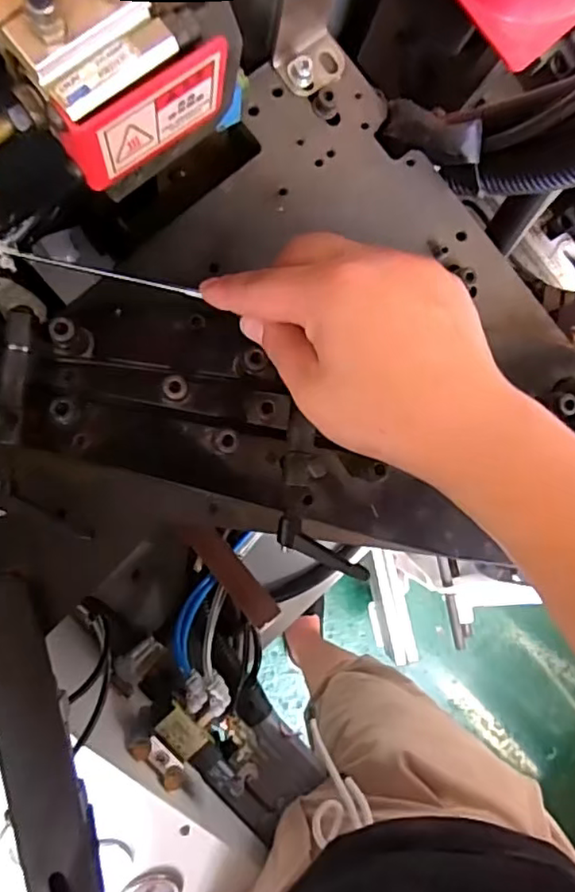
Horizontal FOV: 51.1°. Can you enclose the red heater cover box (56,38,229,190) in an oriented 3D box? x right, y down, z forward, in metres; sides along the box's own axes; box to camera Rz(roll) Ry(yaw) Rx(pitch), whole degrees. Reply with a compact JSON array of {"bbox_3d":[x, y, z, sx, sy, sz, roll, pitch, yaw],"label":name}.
[{"bbox_3d":[-0.048,-0.117,0.214,0.061,0.038,0.011,-33,95,-8],"label":"red heater cover box"}]

